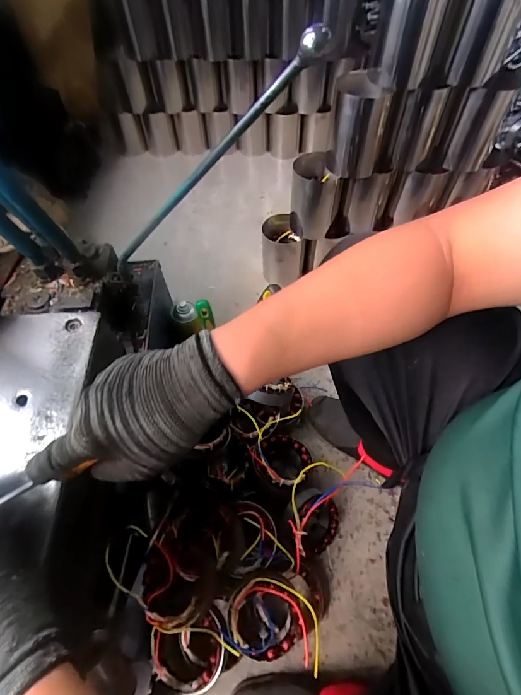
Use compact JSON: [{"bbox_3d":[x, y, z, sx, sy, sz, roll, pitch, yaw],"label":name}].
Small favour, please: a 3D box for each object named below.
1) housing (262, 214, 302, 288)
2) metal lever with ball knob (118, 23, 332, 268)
[{"bbox_3d":[0.063,-0.273,1.065,0.111,0.161,0.135,1,57,2],"label":"housing"},{"bbox_3d":[-0.082,-0.204,0.449,0.401,0.024,0.024,-27,46,39],"label":"metal lever with ball knob"}]

